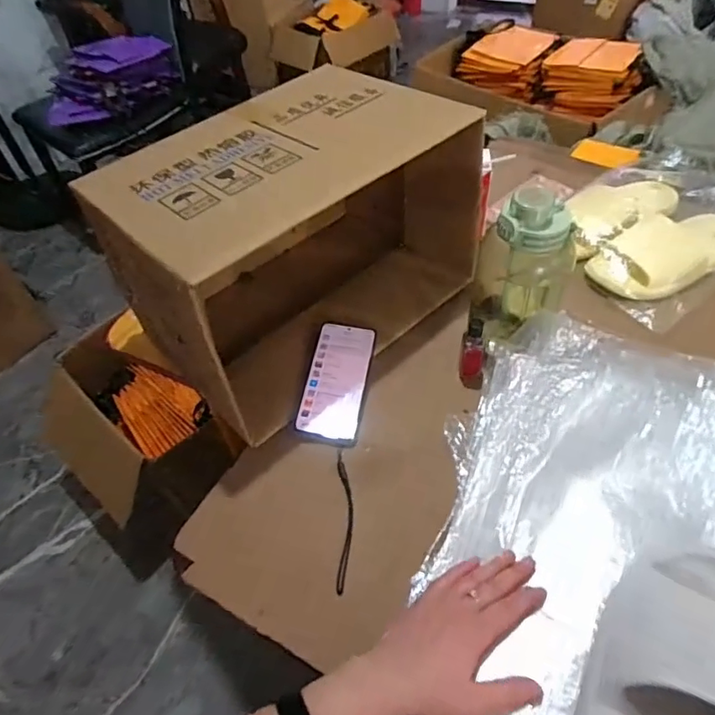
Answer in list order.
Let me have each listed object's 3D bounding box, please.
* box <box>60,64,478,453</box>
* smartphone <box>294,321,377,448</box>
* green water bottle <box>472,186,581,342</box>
[{"bbox_3d":[-0.060,-0.169,0.697,0.459,0.237,0.295,-35,55,-22],"label":"box"},{"bbox_3d":[-0.024,0.028,0.664,0.075,0.004,0.163,11,60,2],"label":"smartphone"},{"bbox_3d":[0.194,-0.119,0.633,0.099,0.192,0.097,6,51,11],"label":"green water bottle"}]

